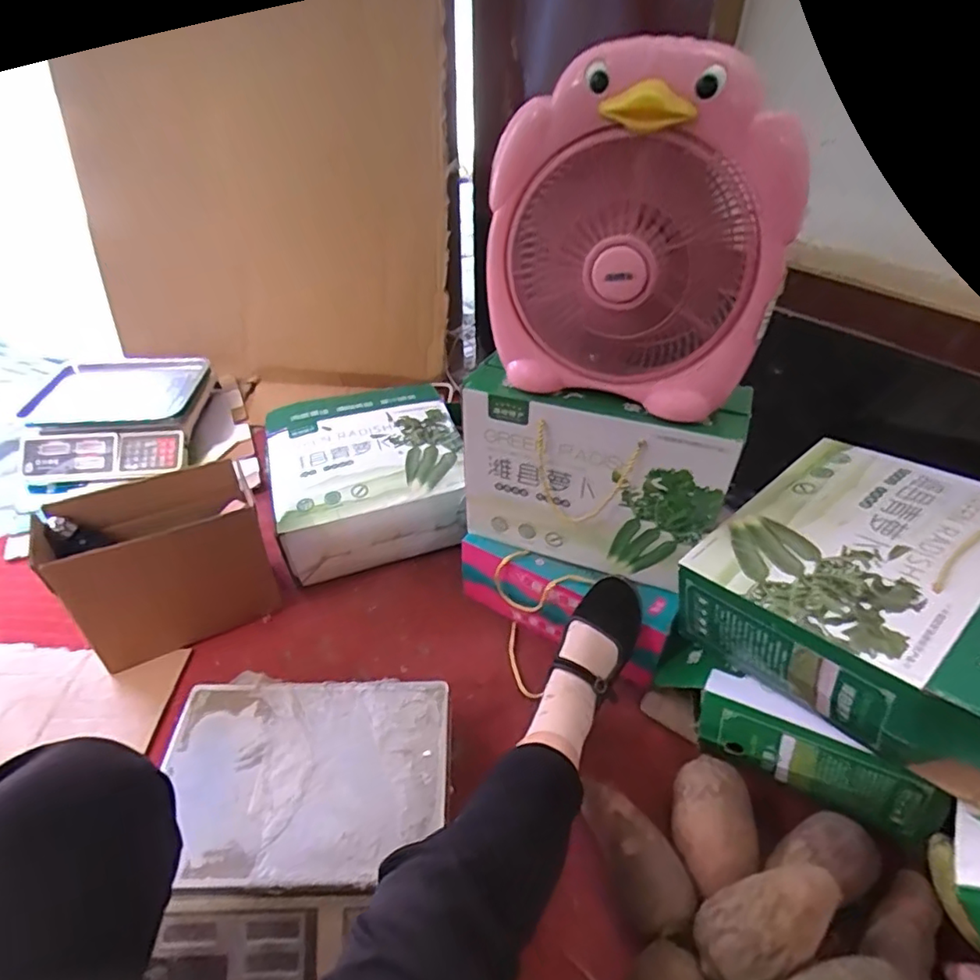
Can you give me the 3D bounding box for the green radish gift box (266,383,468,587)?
[{"bbox_3d":[-0.242,-0.037,1.117,0.342,0.143,0.382,-12,45,-16],"label":"green radish gift box"}]

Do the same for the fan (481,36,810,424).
[{"bbox_3d":[0.159,-0.278,0.655,0.311,0.342,0.133,13,43,11],"label":"fan"}]

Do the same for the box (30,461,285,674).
[{"bbox_3d":[-0.485,0.109,0.884,0.259,0.222,0.145,-17,46,-21],"label":"box"}]

